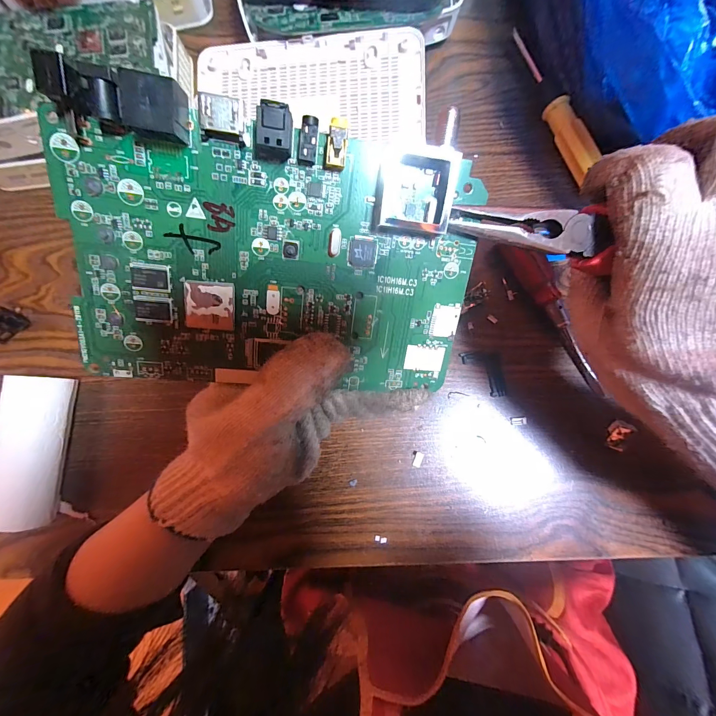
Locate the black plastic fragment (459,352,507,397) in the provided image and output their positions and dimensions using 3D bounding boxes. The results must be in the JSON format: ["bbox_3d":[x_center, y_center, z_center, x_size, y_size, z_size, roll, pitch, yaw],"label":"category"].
[{"bbox_3d":[0.098,0.013,0.249,0.033,0.004,0.034,-1,82,2],"label":"black plastic fragment"}]

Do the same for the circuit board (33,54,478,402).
[{"bbox_3d":[-0.028,-0.036,0.130,0.159,0.011,0.105,3,110,-11],"label":"circuit board"}]

